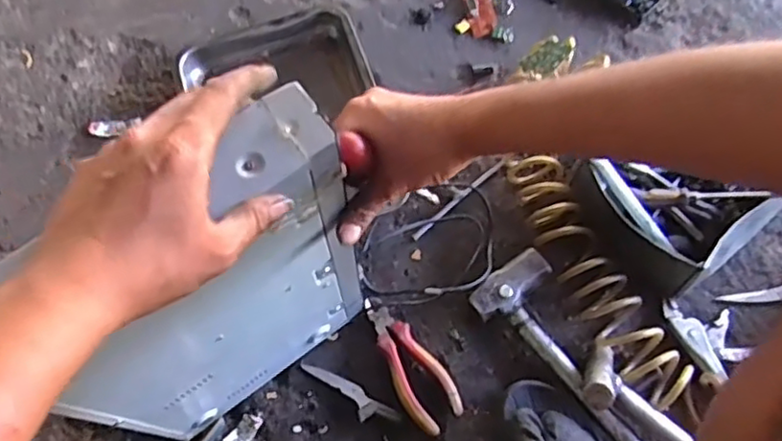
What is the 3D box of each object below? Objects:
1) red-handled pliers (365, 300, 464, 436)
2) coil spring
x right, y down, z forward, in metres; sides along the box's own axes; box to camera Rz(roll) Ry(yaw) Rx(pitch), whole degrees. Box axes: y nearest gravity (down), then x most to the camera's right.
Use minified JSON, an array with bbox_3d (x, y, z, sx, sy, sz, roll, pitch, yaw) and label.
[{"bbox_3d":[0.020,0.166,0.772,0.062,0.023,0.170,-29,69,-11],"label":"red-handled pliers"},{"bbox_3d":[0.246,0.058,0.799,0.072,0.065,0.347,-23,68,-9],"label":"coil spring"}]

